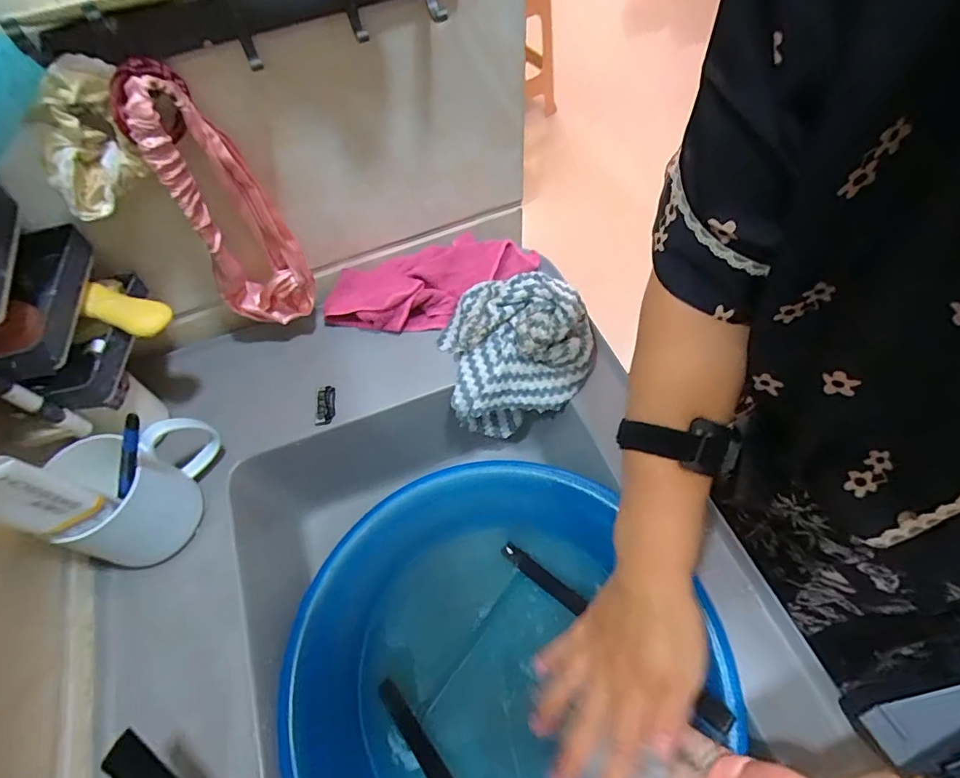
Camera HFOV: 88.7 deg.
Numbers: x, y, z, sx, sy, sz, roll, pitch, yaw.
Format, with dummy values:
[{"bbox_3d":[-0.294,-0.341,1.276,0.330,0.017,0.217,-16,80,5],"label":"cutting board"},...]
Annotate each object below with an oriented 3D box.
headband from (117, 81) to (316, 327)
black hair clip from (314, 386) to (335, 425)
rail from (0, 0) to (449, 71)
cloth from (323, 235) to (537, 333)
[{"bbox_3d":[-0.209,-0.143,0.419,0.076,0.223,0.035,-15,60,-6],"label":"headband"},{"bbox_3d":[-0.152,0.017,0.482,0.020,0.014,0.040,-5,59,0],"label":"black hair clip"},{"bbox_3d":[-0.139,-0.251,0.325,0.282,0.050,0.047,-19,60,-8],"label":"rail"},{"bbox_3d":[-0.050,-0.116,0.535,0.232,0.046,0.084,-14,60,-5],"label":"cloth"}]

